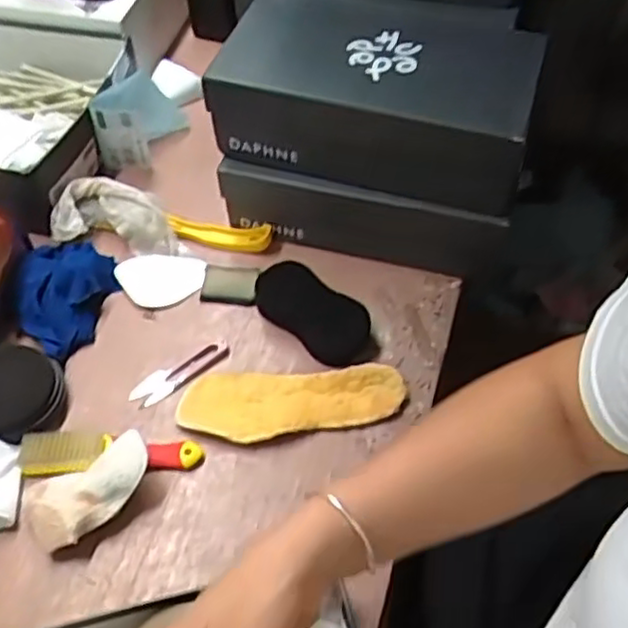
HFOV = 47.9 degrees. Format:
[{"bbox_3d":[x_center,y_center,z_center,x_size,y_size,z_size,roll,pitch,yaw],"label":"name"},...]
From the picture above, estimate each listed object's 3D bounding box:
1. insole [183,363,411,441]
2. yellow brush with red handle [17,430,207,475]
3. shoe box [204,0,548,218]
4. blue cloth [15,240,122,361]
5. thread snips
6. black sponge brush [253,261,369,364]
[{"bbox_3d":[-0.020,0.083,0.659,0.203,0.020,0.070,0,54,1],"label":"insole"},{"bbox_3d":[-0.180,0.123,0.634,0.156,0.021,0.043,0,54,0],"label":"yellow brush with red handle"},{"bbox_3d":[0.063,-0.227,0.712,0.297,0.093,0.186,13,56,10],"label":"shoe box"},{"bbox_3d":[-0.258,-0.020,0.721,0.090,0.051,0.133,12,55,9],"label":"blue cloth"},{"bbox_3d":[-0.130,0.055,0.692,0.103,0.007,0.028,-37,62,-23],"label":"thread snips"},{"bbox_3d":[-0.005,-0.005,0.708,0.125,0.037,0.056,37,62,23],"label":"black sponge brush"}]

